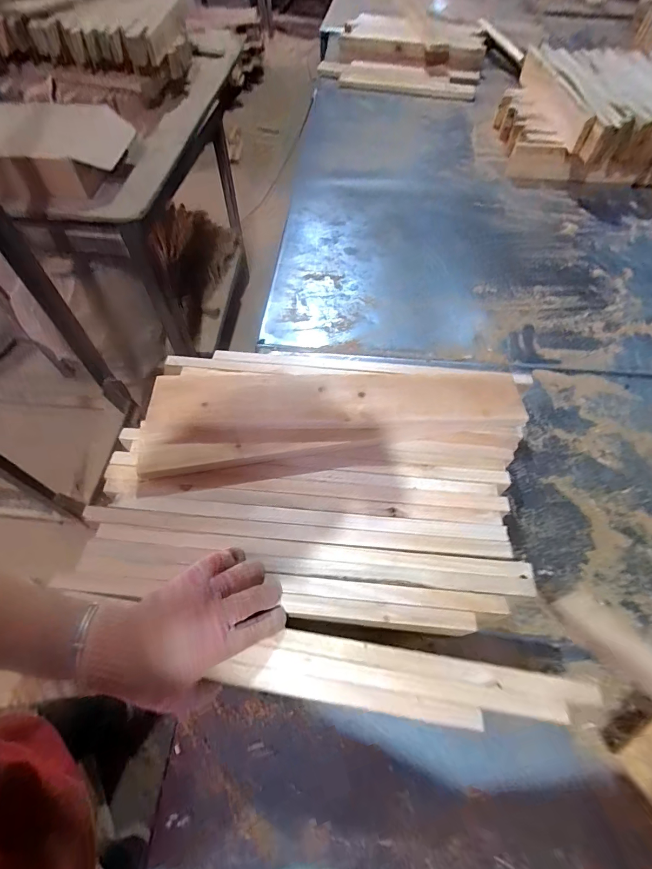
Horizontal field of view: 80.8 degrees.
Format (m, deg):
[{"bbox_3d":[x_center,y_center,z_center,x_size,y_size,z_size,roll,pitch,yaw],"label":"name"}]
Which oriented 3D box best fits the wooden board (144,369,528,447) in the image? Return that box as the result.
[{"bbox_3d":[0.014,-0.044,0.517,0.478,0.027,0.105,-3,67,-3],"label":"wooden board"}]

